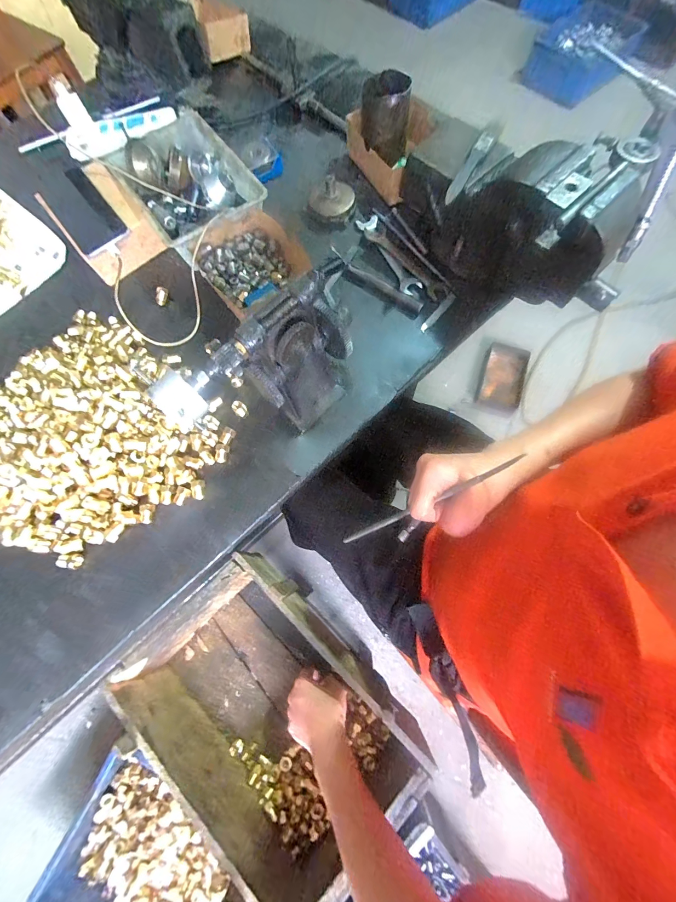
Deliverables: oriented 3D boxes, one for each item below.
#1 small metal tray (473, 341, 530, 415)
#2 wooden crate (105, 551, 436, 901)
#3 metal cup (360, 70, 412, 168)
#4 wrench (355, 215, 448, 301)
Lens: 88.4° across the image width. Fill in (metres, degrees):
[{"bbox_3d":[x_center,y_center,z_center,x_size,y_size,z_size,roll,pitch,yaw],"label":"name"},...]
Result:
[{"bbox_3d":[0.546,-0.247,1.156,0.146,0.030,0.238,19,73,9],"label":"small metal tray"},{"bbox_3d":[-0.088,0.356,0.489,0.350,0.162,0.233,43,78,12],"label":"wooden crate"},{"bbox_3d":[0.077,-0.547,0.579,0.075,0.106,0.076,0,73,0],"label":"metal cup"},{"bbox_3d":[0.097,-0.306,0.548,0.036,0.011,0.193,-33,73,-8],"label":"wrench"}]

